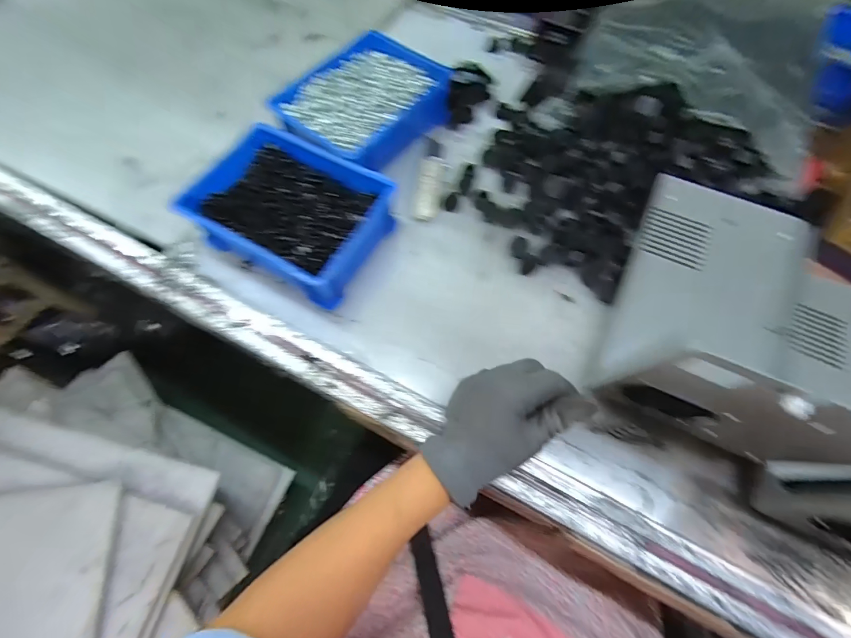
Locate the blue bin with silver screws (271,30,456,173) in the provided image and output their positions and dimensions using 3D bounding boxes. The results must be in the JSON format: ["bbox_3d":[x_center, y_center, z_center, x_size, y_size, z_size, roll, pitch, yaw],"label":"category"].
[{"bbox_3d":[-0.074,-0.276,0.484,0.150,0.052,0.206,35,73,14],"label":"blue bin with silver screws"}]

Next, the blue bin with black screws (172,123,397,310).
[{"bbox_3d":[-0.142,-0.115,0.418,0.205,0.062,0.148,31,72,12],"label":"blue bin with black screws"}]

